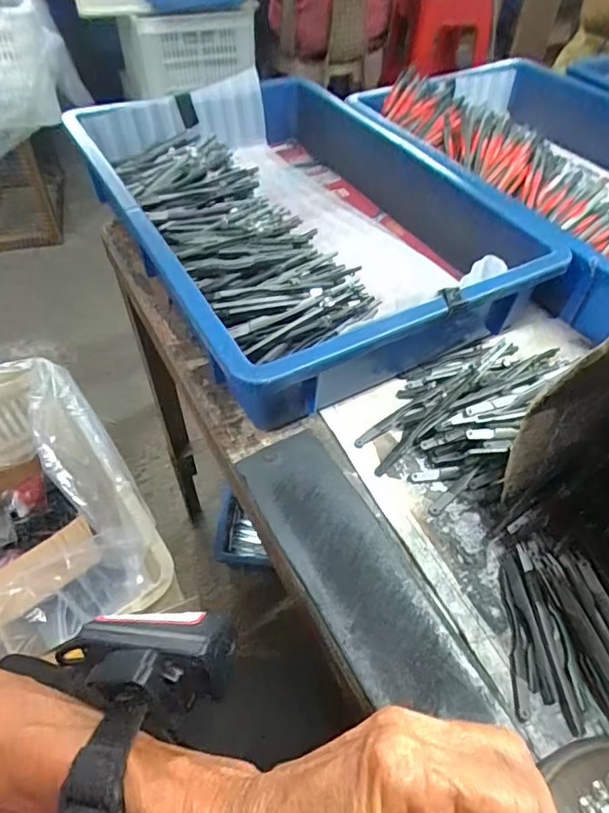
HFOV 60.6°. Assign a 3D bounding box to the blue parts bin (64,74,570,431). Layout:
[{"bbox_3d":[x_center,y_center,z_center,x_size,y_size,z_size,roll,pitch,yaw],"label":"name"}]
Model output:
[{"bbox_3d":[-0.012,-0.180,0.484,0.293,0.078,0.410,-23,55,-20],"label":"blue parts bin"}]

